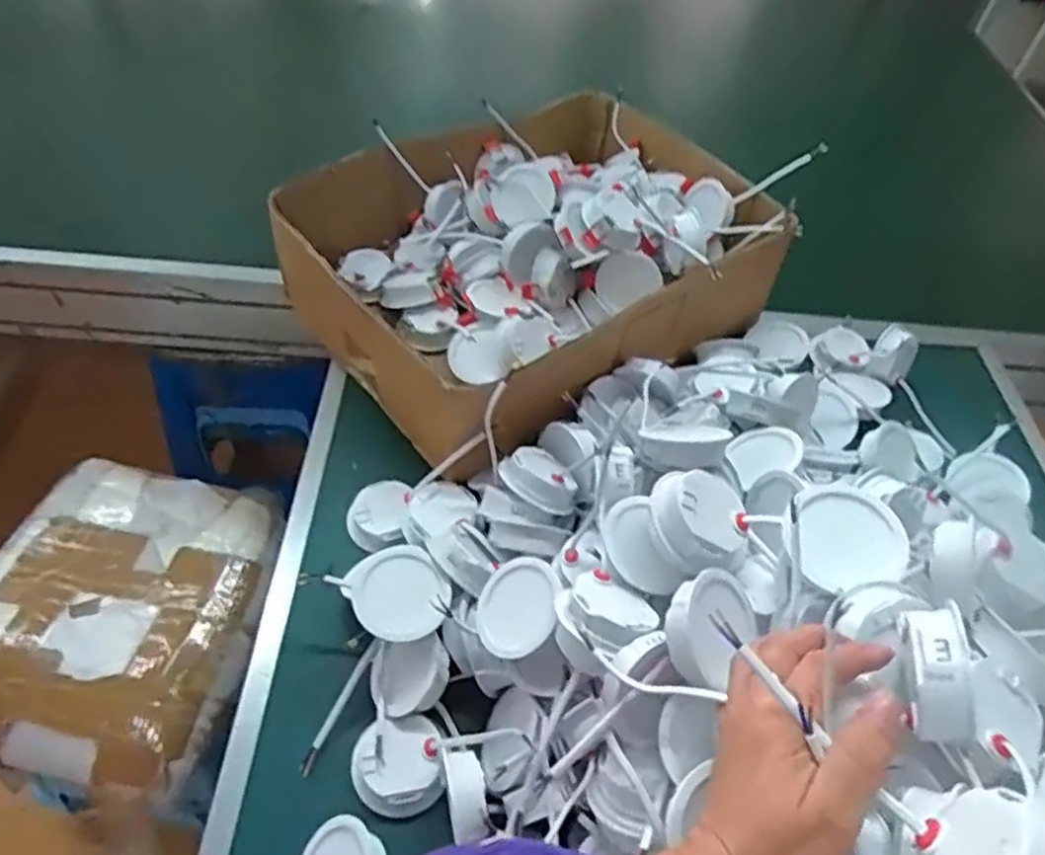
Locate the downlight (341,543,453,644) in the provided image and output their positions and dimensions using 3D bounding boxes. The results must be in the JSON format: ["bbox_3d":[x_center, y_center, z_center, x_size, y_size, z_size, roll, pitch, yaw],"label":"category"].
[{"bbox_3d":[-0.096,0.131,0.565,0.072,0.029,0.079,-36,60,-1],"label":"downlight"}]

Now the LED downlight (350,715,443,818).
[{"bbox_3d":[-0.092,0.248,0.532,0.063,0.021,0.065,-2,50,-8],"label":"LED downlight"}]

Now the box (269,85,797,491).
[{"bbox_3d":[0.014,-0.190,0.827,0.481,0.163,0.393,-27,58,-26],"label":"box"}]

